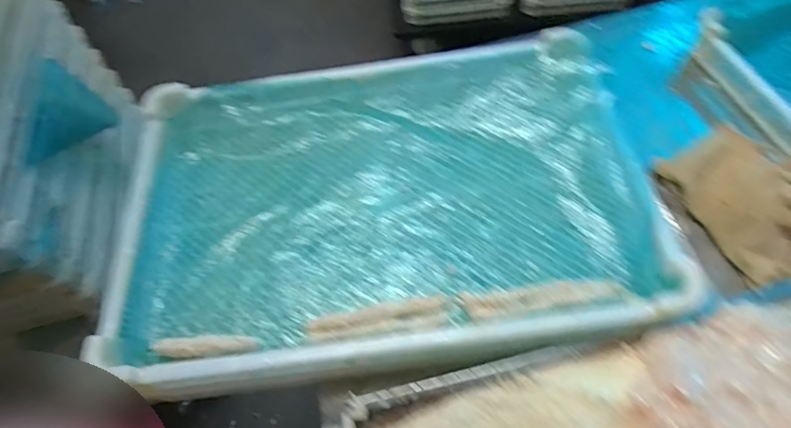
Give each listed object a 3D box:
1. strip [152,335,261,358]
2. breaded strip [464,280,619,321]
[{"bbox_3d":[-0.193,0.137,0.491,0.104,0.020,0.015,-6,59,2],"label":"strip"},{"bbox_3d":[0.148,0.084,0.481,0.155,0.025,0.039,-9,59,1],"label":"breaded strip"}]

